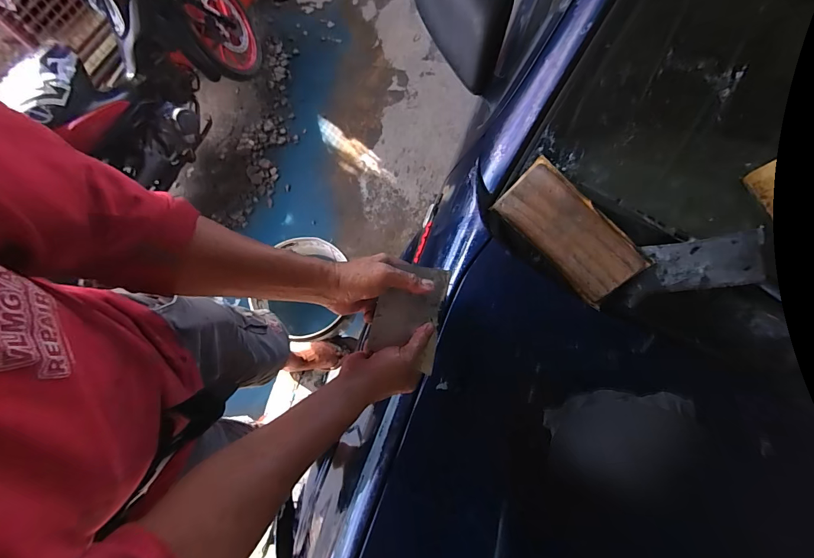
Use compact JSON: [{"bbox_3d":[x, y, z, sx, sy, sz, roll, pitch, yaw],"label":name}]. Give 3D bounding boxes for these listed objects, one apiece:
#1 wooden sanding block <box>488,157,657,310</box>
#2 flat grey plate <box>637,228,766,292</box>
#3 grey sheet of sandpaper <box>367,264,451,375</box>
[{"bbox_3d":[0.255,-0.073,0.580,0.229,0.017,0.109,47,110,7],"label":"wooden sanding block"},{"bbox_3d":[0.429,-0.022,0.529,0.134,0.010,0.075,-9,103,24],"label":"flat grey plate"},{"bbox_3d":[0.006,0.047,0.489,0.099,0.006,0.139,18,78,-27],"label":"grey sheet of sandpaper"}]

